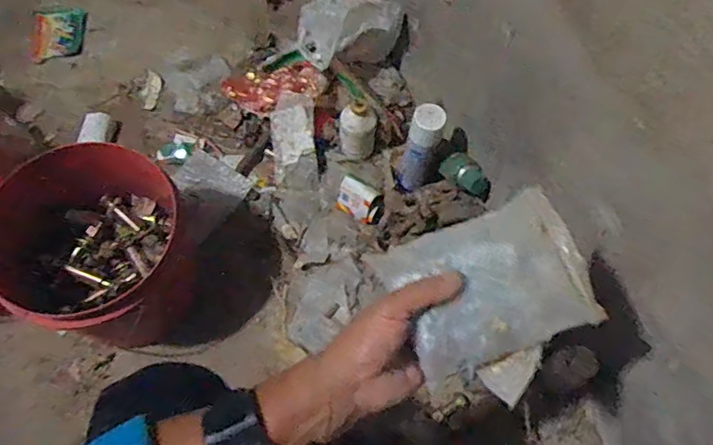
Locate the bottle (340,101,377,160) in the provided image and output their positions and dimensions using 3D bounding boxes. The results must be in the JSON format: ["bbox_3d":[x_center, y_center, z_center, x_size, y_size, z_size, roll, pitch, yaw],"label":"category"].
[{"bbox_3d":[0.000,-0.176,1.057,0.074,0.137,0.055,10,65,2],"label":"bottle"}]

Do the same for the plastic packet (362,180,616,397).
[{"bbox_3d":[0.106,0.045,0.406,0.163,0.034,0.108,-24,68,-13],"label":"plastic packet"}]

